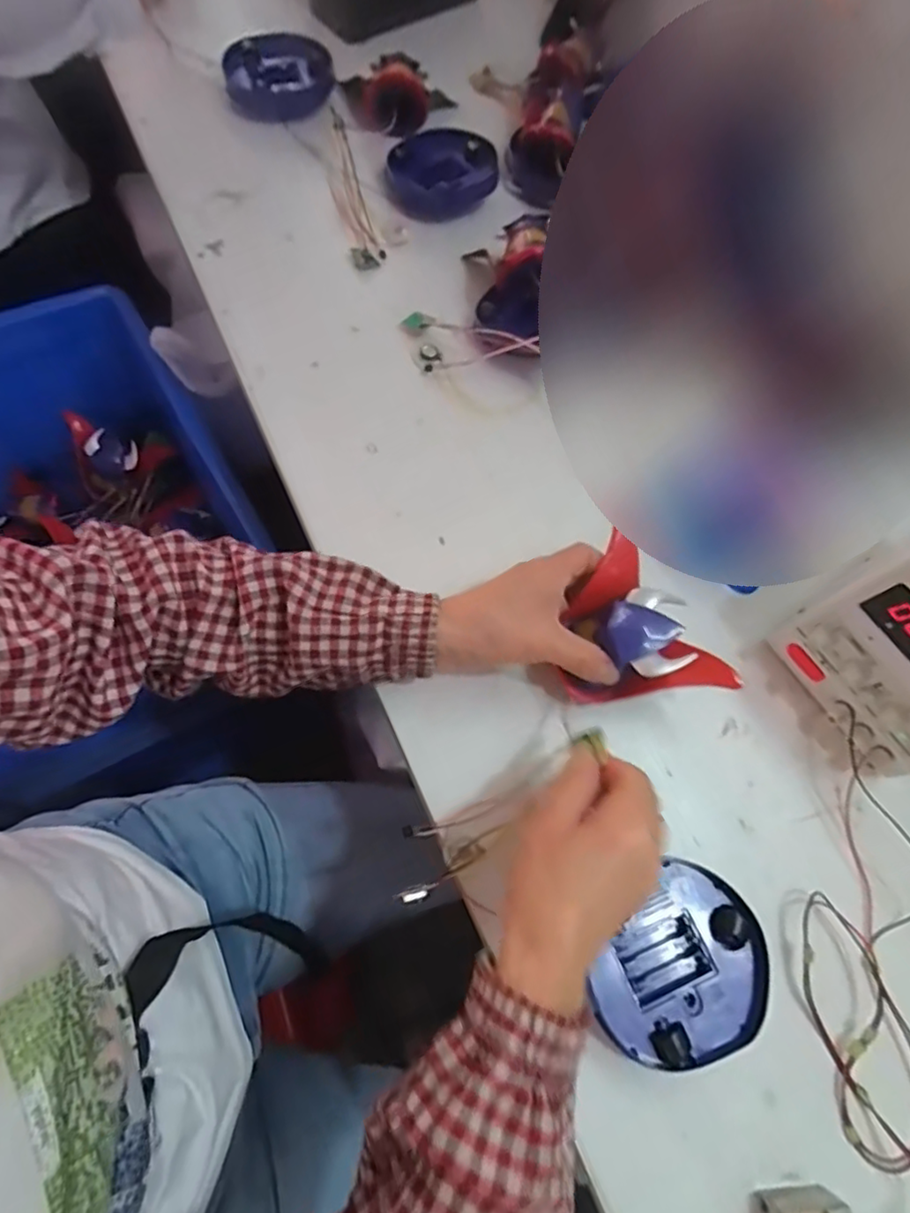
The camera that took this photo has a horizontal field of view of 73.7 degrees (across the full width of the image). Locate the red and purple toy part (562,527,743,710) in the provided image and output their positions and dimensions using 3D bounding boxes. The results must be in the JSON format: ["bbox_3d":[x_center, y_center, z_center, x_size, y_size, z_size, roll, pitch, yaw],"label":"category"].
[{"bbox_3d":[0.113,0.023,0.406,0.087,0.051,0.120,-32,77,-11],"label":"red and purple toy part"}]

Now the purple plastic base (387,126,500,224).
[{"bbox_3d":[-0.014,-0.434,0.602,0.105,0.020,0.098,-10,71,-13],"label":"purple plastic base"}]

